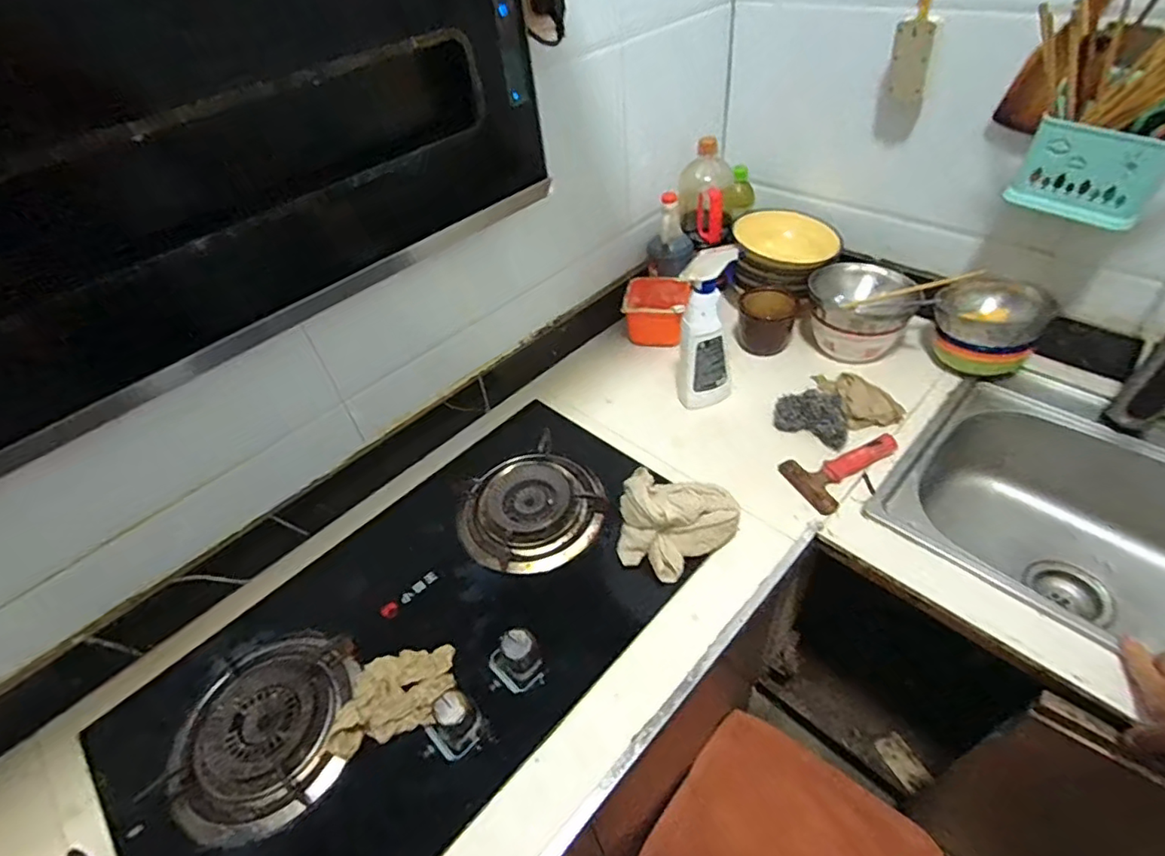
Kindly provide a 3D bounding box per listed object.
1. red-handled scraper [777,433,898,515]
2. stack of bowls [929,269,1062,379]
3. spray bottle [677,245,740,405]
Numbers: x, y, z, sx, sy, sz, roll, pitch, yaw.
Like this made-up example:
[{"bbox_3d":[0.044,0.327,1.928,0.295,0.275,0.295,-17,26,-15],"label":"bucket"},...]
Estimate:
[{"bbox_3d":[0.375,0.053,0.812,0.157,0.028,0.099,-21,46,-13],"label":"red-handled scraper"},{"bbox_3d":[0.647,-0.161,0.917,0.145,0.113,0.149,30,56,32],"label":"stack of bowls"},{"bbox_3d":[0.192,-0.140,0.875,0.087,0.273,0.052,-2,45,6],"label":"spray bottle"}]

